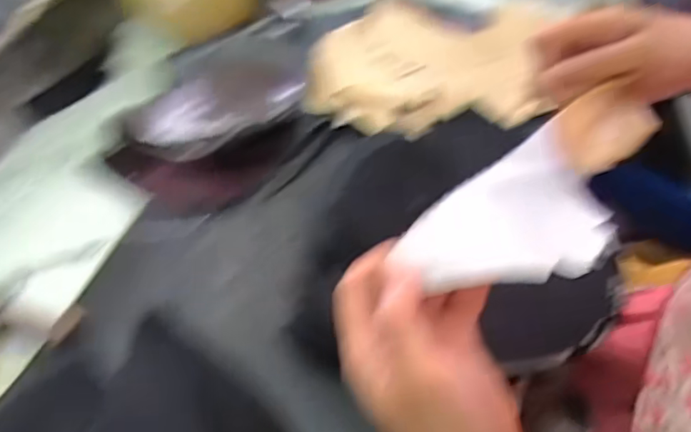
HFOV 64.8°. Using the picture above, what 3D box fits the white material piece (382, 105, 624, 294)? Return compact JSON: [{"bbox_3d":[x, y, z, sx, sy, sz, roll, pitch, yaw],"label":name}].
[{"bbox_3d":[0.088,0.000,0.261,0.127,0.031,0.068,-40,63,-19],"label":"white material piece"}]

